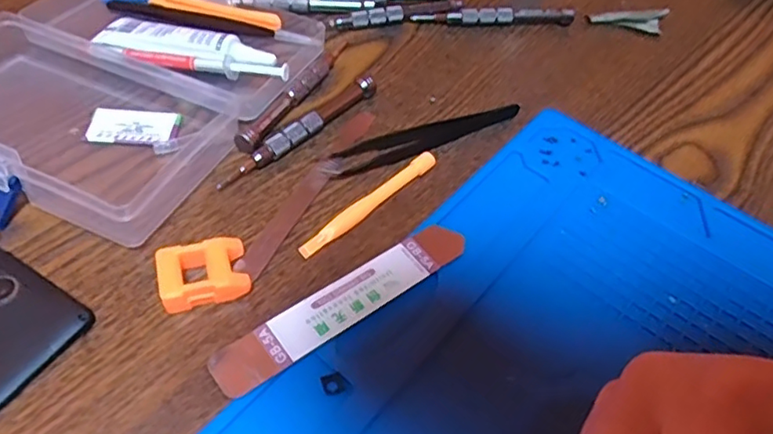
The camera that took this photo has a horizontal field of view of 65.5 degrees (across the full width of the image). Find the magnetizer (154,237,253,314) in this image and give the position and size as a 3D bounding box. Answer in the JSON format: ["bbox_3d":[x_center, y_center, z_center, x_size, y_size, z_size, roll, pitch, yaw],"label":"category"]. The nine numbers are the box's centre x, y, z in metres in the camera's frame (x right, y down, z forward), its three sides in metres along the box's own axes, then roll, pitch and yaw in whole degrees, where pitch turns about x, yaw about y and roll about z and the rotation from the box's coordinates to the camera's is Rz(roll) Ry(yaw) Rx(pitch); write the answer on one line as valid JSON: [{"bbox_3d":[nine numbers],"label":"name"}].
[{"bbox_3d":[-0.074,0.024,0.244,0.034,0.013,0.025,-12,53,-15],"label":"magnetizer"}]

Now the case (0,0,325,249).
[{"bbox_3d":[-0.145,-0.077,0.309,0.164,0.027,0.185,20,52,10],"label":"case"}]

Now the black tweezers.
[{"bbox_3d":[0.020,-0.041,0.311,0.111,0.005,0.018,-18,55,-19],"label":"black tweezers"}]

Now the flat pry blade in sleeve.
[{"bbox_3d":[-0.015,0.033,0.244,0.116,0.004,0.020,-29,61,-26],"label":"flat pry blade in sleeve"}]

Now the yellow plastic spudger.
[{"bbox_3d":[-0.007,-0.007,0.279,0.009,0.007,0.083,38,57,23],"label":"yellow plastic spudger"}]

